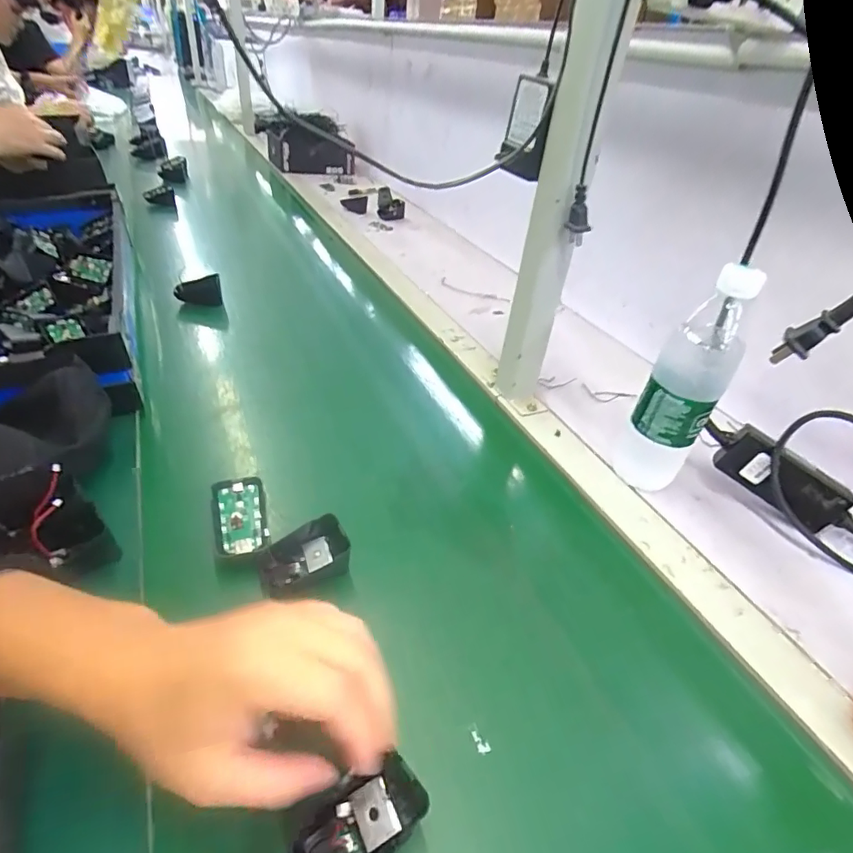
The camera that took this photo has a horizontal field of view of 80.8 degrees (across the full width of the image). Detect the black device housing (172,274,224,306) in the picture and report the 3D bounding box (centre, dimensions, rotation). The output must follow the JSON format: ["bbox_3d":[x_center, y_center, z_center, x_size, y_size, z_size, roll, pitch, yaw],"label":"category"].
[{"bbox_3d":[-0.362,-0.213,0.795,0.068,0.044,0.030,-10,39,-15],"label":"black device housing"}]

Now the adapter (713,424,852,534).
[{"bbox_3d":[0.354,0.053,0.497,0.117,0.050,0.027,38,48,14],"label":"adapter"}]

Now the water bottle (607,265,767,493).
[{"bbox_3d":[0.240,-0.037,0.482,0.078,0.216,0.064,23,43,25],"label":"water bottle"}]

